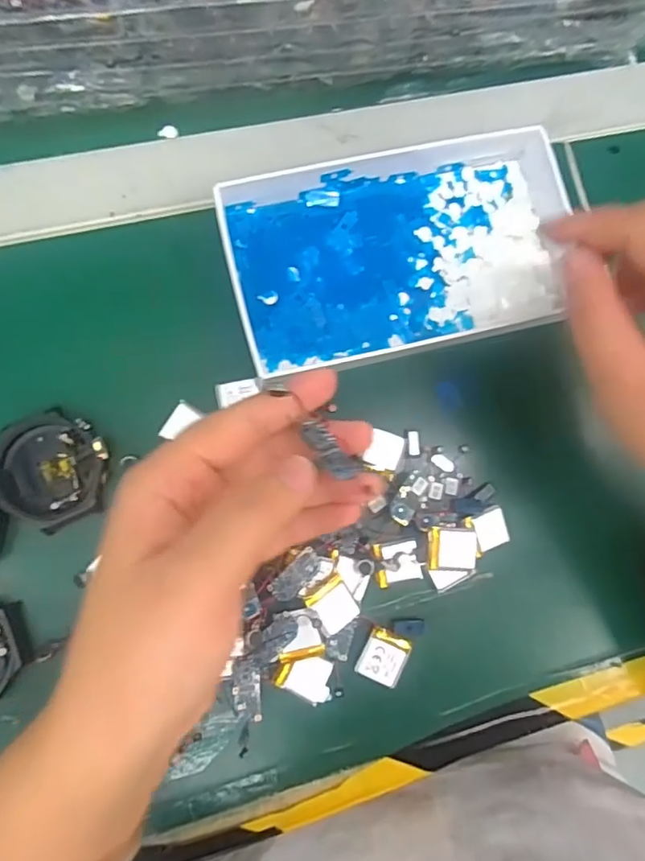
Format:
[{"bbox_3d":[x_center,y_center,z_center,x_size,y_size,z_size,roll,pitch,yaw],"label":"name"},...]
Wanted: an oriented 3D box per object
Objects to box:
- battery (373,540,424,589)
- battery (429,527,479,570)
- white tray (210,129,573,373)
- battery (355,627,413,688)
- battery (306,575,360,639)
[{"bbox_3d":[0.038,0.066,0.267,0.022,0.006,0.020,-9,85,-8],"label":"battery"},{"bbox_3d":[0.064,0.058,0.268,0.023,0.009,0.020,0,84,-7],"label":"battery"},{"bbox_3d":[0.045,-0.094,0.281,0.182,0.026,0.102,-13,86,-8],"label":"white tray"},{"bbox_3d":[0.030,0.110,0.264,0.022,0.004,0.023,28,82,-3],"label":"battery"},{"bbox_3d":[0.006,0.083,0.258,0.021,0.004,0.021,-32,92,-23],"label":"battery"}]

